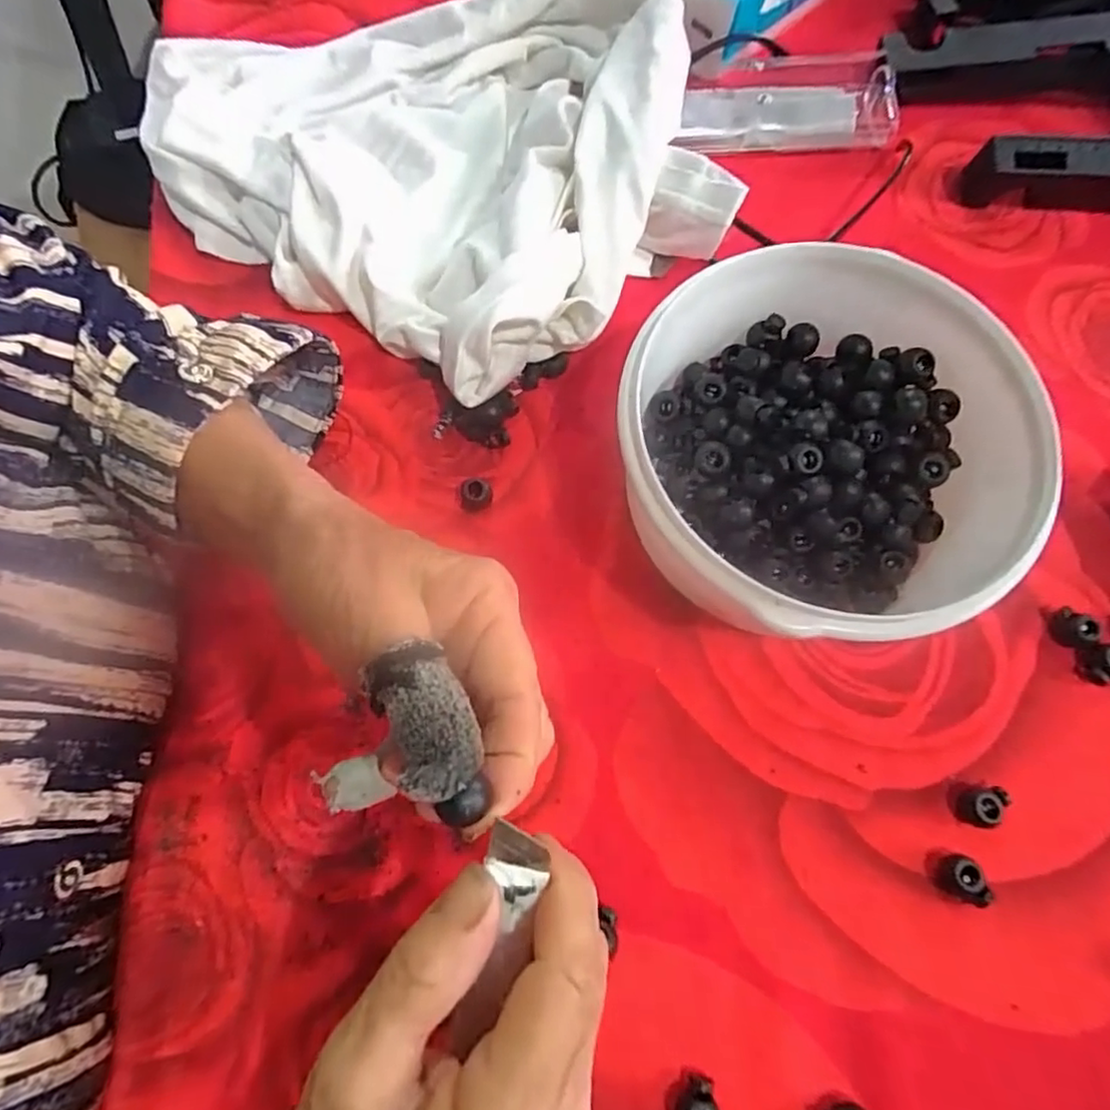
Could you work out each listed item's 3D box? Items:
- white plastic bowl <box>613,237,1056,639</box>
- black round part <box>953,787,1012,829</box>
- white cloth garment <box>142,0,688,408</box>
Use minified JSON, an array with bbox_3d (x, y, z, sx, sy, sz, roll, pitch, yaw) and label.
[{"bbox_3d":[0.108,-0.040,0.275,0.162,0.073,0.156,1,72,-2],"label":"white plastic bowl"},{"bbox_3d":[0.177,0.104,0.265,0.019,0.011,0.015,-7,73,-4],"label":"black round part"},{"bbox_3d":[-0.069,-0.230,0.344,0.271,0.054,0.237,31,74,8],"label":"white cloth garment"}]

